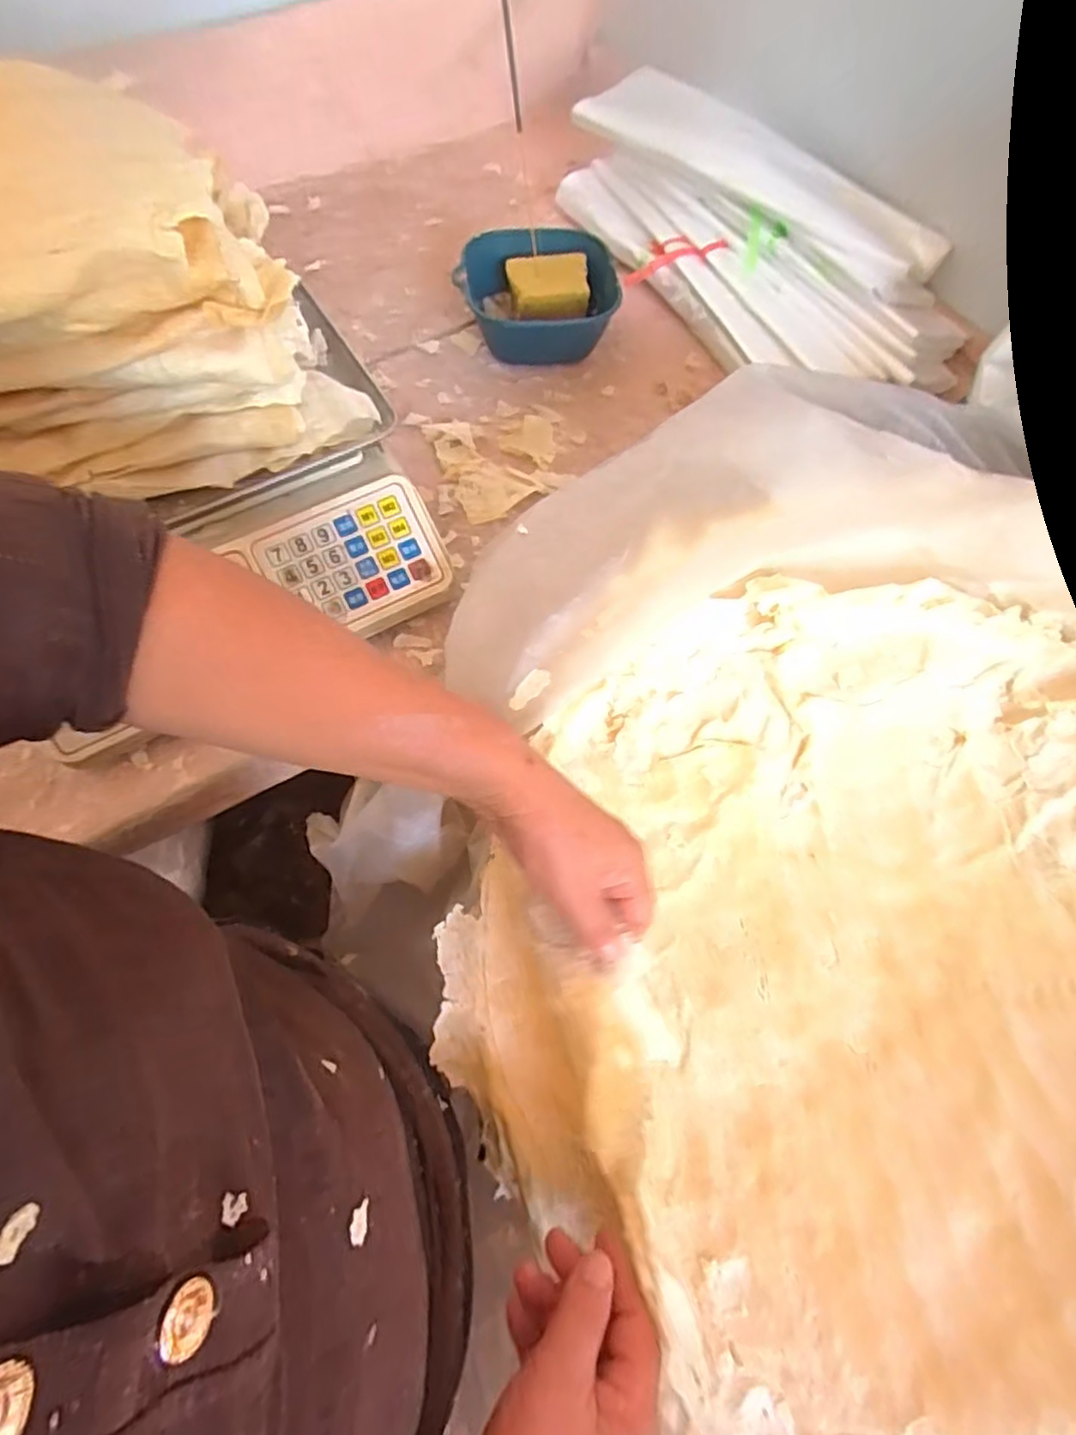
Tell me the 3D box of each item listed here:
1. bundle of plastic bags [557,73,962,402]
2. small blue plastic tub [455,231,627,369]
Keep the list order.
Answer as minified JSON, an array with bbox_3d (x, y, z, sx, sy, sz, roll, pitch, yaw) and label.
[{"bbox_3d":[0.211,-0.470,0.663,0.168,0.105,0.436,-39,71,-18],"label":"bundle of plastic bags"},{"bbox_3d":[-0.001,-0.409,0.661,0.151,0.067,0.124,-2,65,-2],"label":"small blue plastic tub"}]

